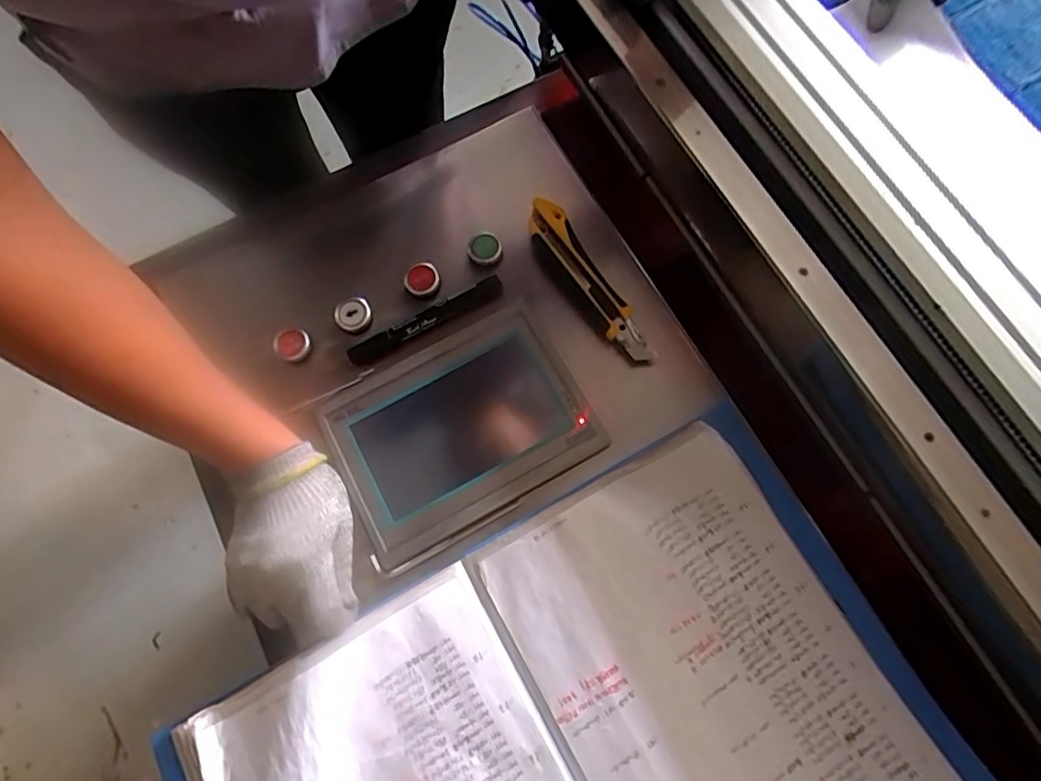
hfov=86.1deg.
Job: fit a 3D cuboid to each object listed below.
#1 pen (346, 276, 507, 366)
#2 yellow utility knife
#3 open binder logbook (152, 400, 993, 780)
[{"bbox_3d":[-0.077,-0.056,0.456,0.135,0.011,0.018,-27,75,-6],"label":"pen"},{"bbox_3d":[0.053,-0.090,0.455,0.029,0.022,0.159,-32,75,-8],"label":"yellow utility knife"},{"bbox_3d":[0.026,0.247,0.360,0.468,0.032,0.297,-29,75,-7],"label":"open binder logbook"}]

